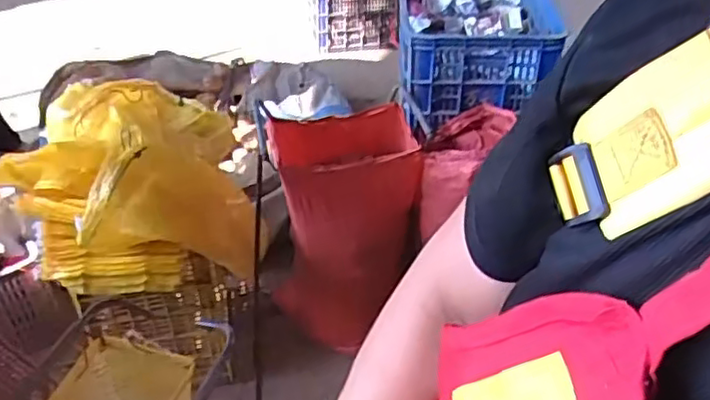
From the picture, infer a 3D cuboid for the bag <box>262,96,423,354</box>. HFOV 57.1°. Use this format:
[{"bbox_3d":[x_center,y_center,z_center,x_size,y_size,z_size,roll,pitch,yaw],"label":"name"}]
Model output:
[{"bbox_3d":[-0.025,0.089,1.438,0.279,0.554,0.225,-3,39,-6],"label":"bag"}]

